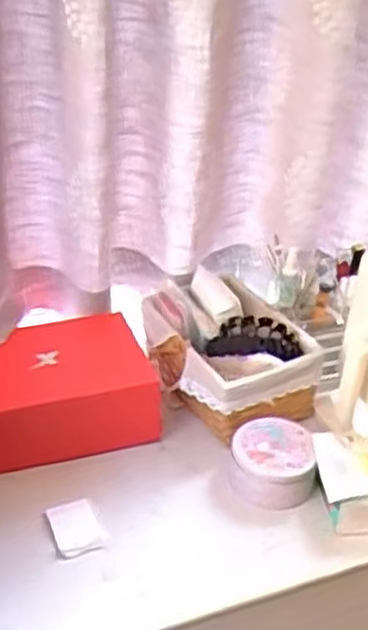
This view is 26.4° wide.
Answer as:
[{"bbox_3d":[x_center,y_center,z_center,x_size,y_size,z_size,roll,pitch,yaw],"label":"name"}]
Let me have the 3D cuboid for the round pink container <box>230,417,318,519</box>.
[{"bbox_3d":[0.136,0.225,1.208,0.123,0.061,0.135,-1,33,-4],"label":"round pink container"}]

